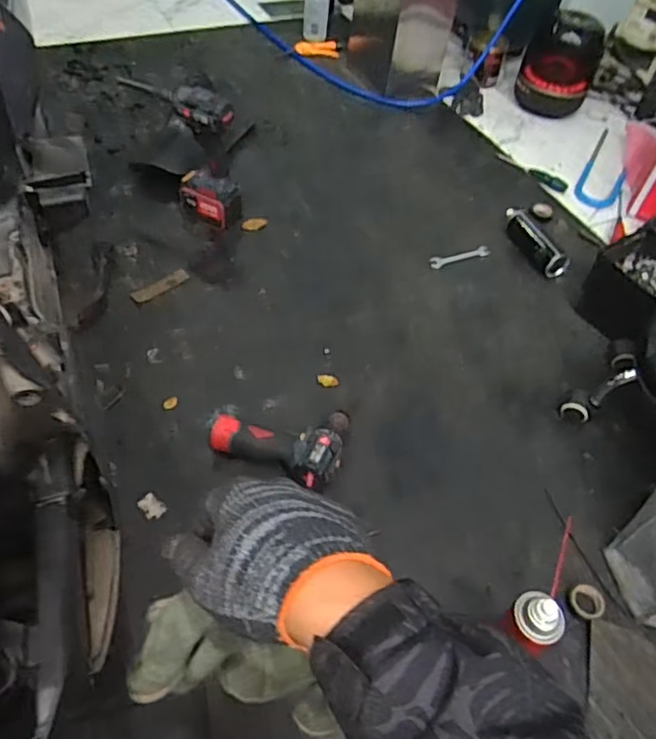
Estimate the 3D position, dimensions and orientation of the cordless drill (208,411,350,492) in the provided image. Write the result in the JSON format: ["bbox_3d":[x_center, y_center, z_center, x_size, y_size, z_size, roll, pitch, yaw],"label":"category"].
[{"bbox_3d":[-0.073,0.104,0.977,0.202,0.065,0.127,19,52,8],"label":"cordless drill"}]

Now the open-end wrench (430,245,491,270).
[{"bbox_3d":[0.278,-0.239,1.292,0.132,0.010,0.034,-10,53,-16],"label":"open-end wrench"}]

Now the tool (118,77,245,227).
[{"bbox_3d":[-0.287,-0.440,1.231,0.229,0.263,0.078,31,54,17],"label":"tool"}]

